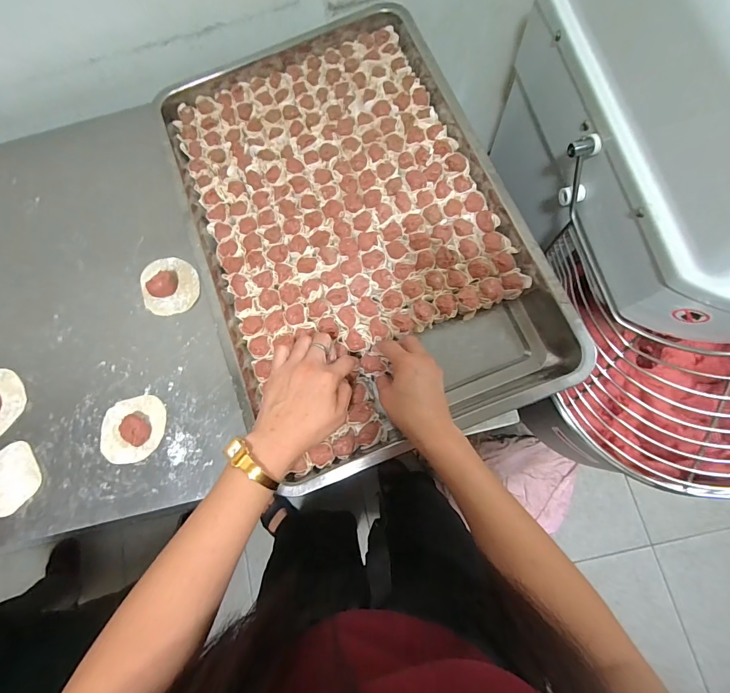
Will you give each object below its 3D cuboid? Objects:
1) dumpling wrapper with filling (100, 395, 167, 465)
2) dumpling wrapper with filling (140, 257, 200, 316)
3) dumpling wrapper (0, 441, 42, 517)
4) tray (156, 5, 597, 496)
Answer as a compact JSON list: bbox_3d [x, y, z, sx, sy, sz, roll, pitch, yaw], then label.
[{"bbox_3d":[-0.297,0.105,0.476,0.086,0.020,0.079,0,78,2],"label":"dumpling wrapper with filling"},{"bbox_3d":[-0.272,-0.087,0.520,0.080,0.025,0.085,-1,77,5],"label":"dumpling wrapper with filling"},{"bbox_3d":[-0.453,0.169,0.482,0.076,0.004,0.081,-23,76,0],"label":"dumpling wrapper"},{"bbox_3d":[-0.023,-0.165,0.485,0.384,0.054,0.585,-23,79,-3],"label":"tray"}]

